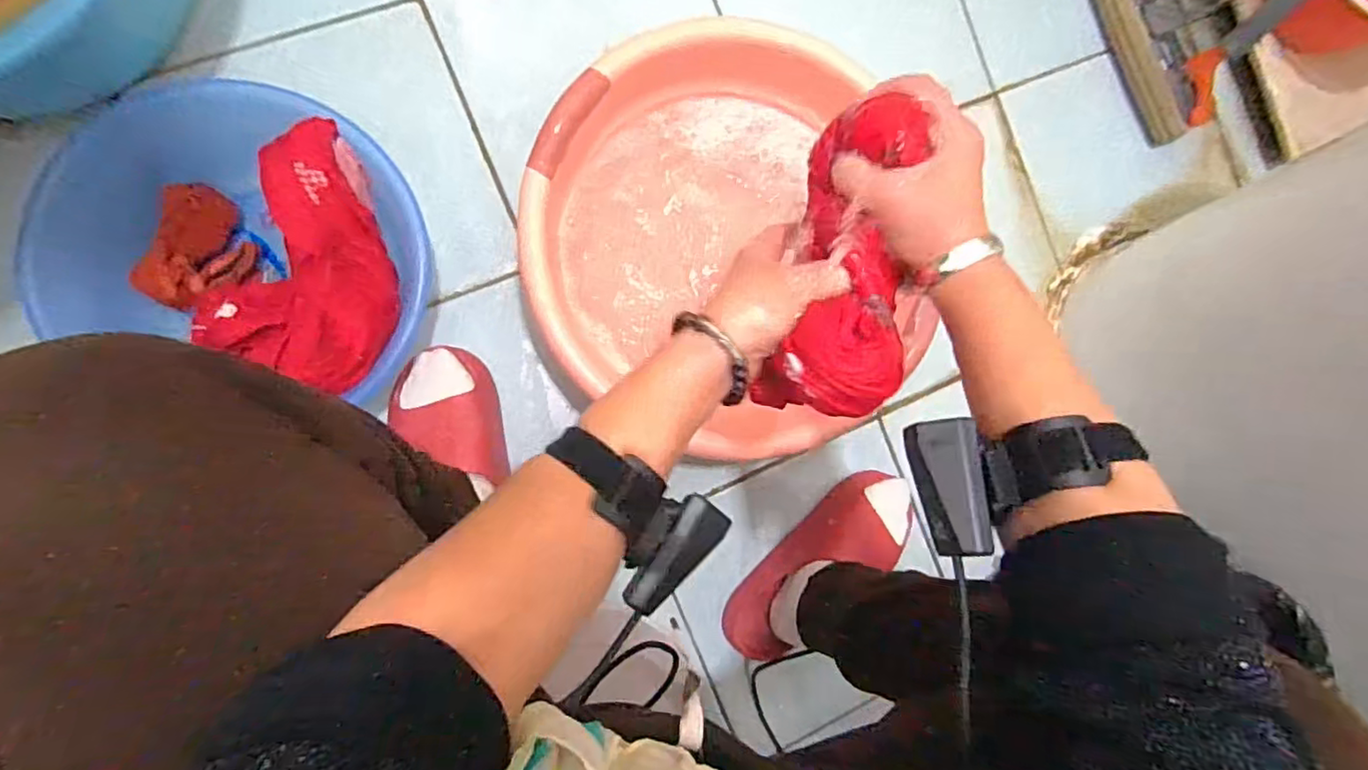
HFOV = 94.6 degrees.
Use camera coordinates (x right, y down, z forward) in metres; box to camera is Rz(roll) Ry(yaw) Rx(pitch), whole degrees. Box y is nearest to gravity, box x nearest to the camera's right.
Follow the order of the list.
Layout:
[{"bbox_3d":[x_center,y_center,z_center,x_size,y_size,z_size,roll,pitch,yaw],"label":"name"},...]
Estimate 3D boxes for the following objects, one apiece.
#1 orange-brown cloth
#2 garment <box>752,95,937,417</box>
[{"bbox_3d":[-0.444,-0.124,0.574,0.075,0.040,0.112,32,85,-7],"label":"orange-brown cloth"},{"bbox_3d":[0.096,-0.072,0.362,0.076,0.052,0.178,11,83,-9],"label":"garment"}]

